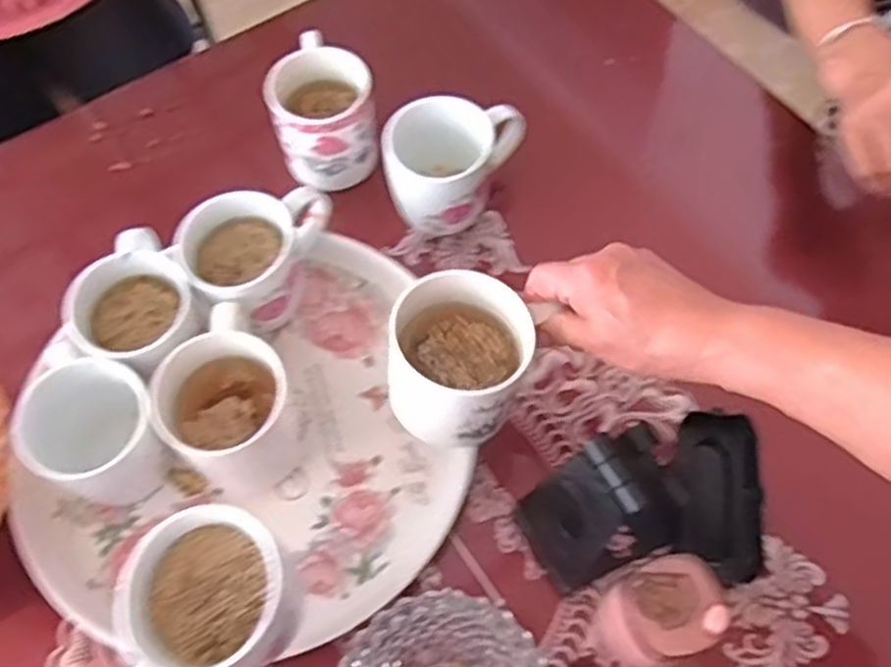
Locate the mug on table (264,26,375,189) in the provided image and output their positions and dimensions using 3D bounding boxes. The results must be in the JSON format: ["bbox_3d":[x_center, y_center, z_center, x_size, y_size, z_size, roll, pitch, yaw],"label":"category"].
[{"bbox_3d":[-0.098,-0.184,0.638,0.082,0.080,0.104,-6,62,-2],"label":"mug on table"}]

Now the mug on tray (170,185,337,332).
[{"bbox_3d":[-0.126,-0.046,0.569,0.111,0.083,0.090,-19,64,-9],"label":"mug on tray"}]

